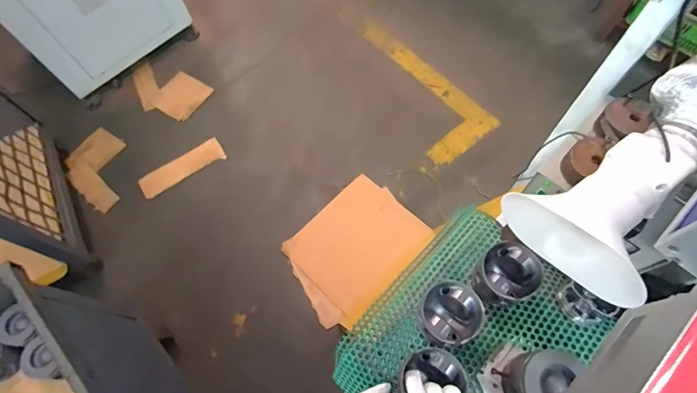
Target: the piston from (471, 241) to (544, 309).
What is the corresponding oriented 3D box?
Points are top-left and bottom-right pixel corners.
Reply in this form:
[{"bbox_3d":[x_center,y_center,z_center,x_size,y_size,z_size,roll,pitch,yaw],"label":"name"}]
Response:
[{"bbox_3d":[0.247,0.130,0.606,0.085,0.069,0.096,41,73,19],"label":"piston"}]

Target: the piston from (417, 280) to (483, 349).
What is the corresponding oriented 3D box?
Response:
[{"bbox_3d":[0.154,0.182,0.587,0.090,0.057,0.087,-1,65,3],"label":"piston"}]

